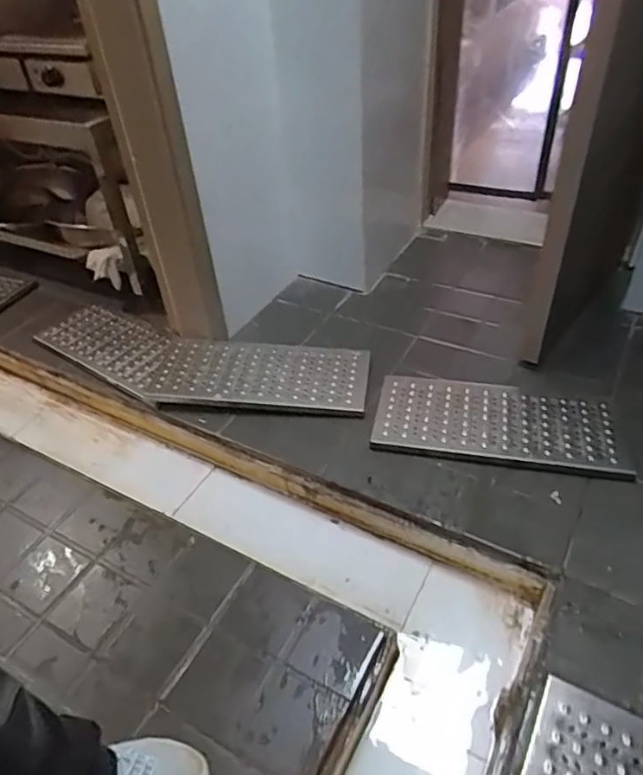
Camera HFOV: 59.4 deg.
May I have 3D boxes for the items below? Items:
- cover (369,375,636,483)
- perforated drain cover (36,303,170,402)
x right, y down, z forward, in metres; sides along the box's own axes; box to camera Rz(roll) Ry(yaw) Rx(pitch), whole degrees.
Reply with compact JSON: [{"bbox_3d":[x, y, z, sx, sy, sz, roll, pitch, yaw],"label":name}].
[{"bbox_3d":[0.391,0.078,1.292,0.530,0.038,0.229,7,45,16],"label":"cover"},{"bbox_3d":[-0.620,-0.127,1.662,0.493,0.013,0.213,23,51,29],"label":"perforated drain cover"}]

